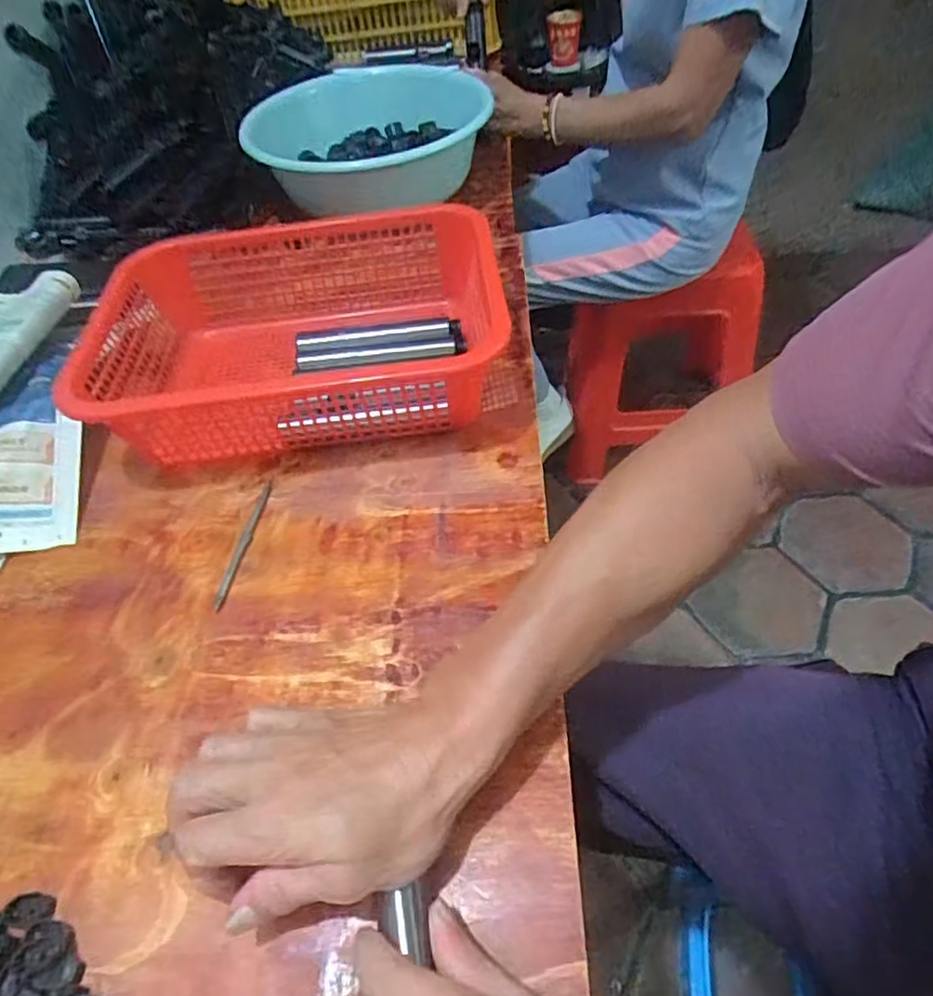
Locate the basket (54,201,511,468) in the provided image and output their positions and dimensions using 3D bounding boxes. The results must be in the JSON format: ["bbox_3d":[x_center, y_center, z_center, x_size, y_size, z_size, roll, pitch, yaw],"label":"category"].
[{"bbox_3d":[-0.150,-0.136,0.567,0.335,0.101,0.244,-7,48,1],"label":"basket"}]

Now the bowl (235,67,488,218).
[{"bbox_3d":[-0.117,-0.448,0.815,0.287,0.098,0.282,1,49,8],"label":"bowl"}]

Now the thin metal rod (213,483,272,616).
[{"bbox_3d":[-0.162,0.032,0.472,0.009,0.004,0.110,4,49,10],"label":"thin metal rod"}]

